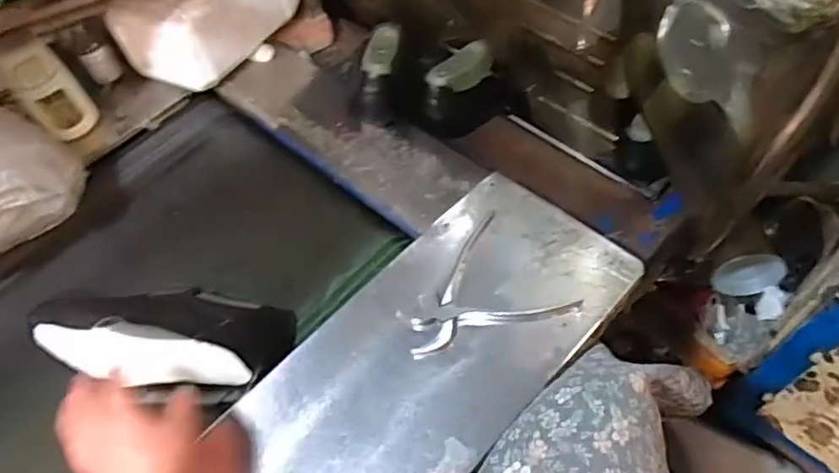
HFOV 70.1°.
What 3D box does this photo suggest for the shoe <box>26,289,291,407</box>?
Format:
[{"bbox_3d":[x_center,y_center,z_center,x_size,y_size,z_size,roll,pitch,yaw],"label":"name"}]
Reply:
[{"bbox_3d":[-0.283,0.108,0.656,0.289,0.092,0.121,1,56,1],"label":"shoe"}]

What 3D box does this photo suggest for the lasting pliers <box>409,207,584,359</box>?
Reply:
[{"bbox_3d":[0.067,0.048,0.684,0.183,0.015,0.143,-15,56,-5],"label":"lasting pliers"}]

